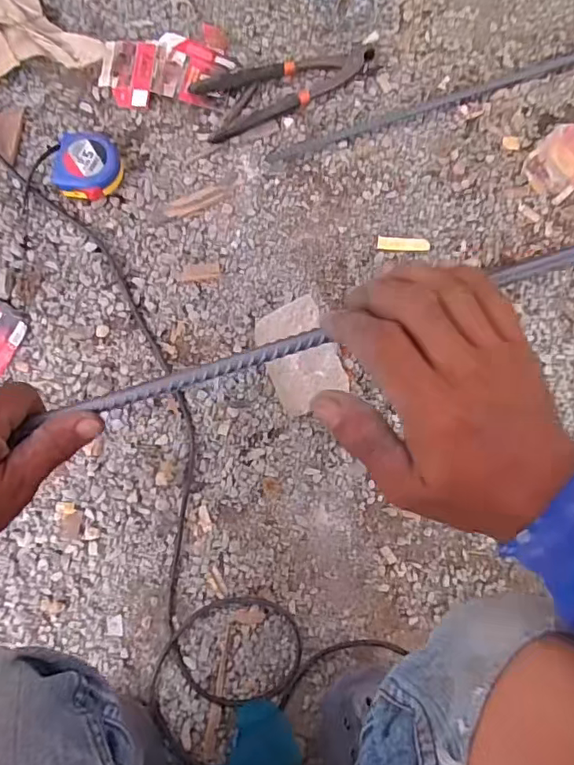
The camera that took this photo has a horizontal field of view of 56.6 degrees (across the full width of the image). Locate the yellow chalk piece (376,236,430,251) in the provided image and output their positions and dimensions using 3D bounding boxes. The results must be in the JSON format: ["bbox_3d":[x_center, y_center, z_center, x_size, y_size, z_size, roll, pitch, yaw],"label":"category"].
[{"bbox_3d":[0.136,-0.162,0.622,0.059,0.012,0.017,5,85,-1],"label":"yellow chalk piece"}]

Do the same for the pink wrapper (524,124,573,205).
[{"bbox_3d":[0.329,-0.264,0.636,0.090,0.013,0.066,-43,87,-4],"label":"pink wrapper"}]

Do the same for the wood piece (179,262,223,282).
[{"bbox_3d":[-0.100,-0.126,0.608,0.046,0.004,0.018,-8,85,-2],"label":"wood piece"}]

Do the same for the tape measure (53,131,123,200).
[{"bbox_3d":[-0.223,-0.243,0.595,0.072,0.035,0.073,0,85,-1],"label":"tape measure"}]

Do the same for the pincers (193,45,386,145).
[{"bbox_3d":[0.002,-0.345,0.625,0.213,0.016,0.066,-18,86,-3],"label":"pincers"}]

